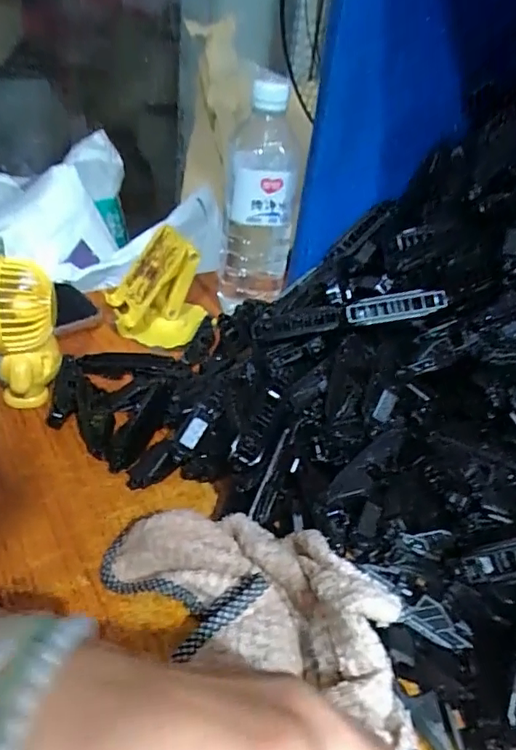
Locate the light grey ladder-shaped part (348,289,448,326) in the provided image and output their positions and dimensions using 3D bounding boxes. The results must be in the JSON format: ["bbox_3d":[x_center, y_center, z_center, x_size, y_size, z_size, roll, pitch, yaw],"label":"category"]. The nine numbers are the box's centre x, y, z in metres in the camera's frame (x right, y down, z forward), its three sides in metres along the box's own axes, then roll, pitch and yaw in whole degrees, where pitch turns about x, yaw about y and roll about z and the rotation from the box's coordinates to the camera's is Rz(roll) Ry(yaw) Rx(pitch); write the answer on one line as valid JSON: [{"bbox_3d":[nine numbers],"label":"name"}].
[{"bbox_3d":[0.105,-0.051,0.412,0.075,0.012,0.021,-10,79,-1],"label":"light grey ladder-shaped part"}]

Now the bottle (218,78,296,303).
[{"bbox_3d":[0.001,-0.159,0.508,0.064,0.193,0.068,6,36,-3],"label":"bottle"}]

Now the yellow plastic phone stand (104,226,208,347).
[{"bbox_3d":[-0.092,-0.081,0.495,0.085,0.091,0.071,0,37,-11],"label":"yellow plastic phone stand"}]

